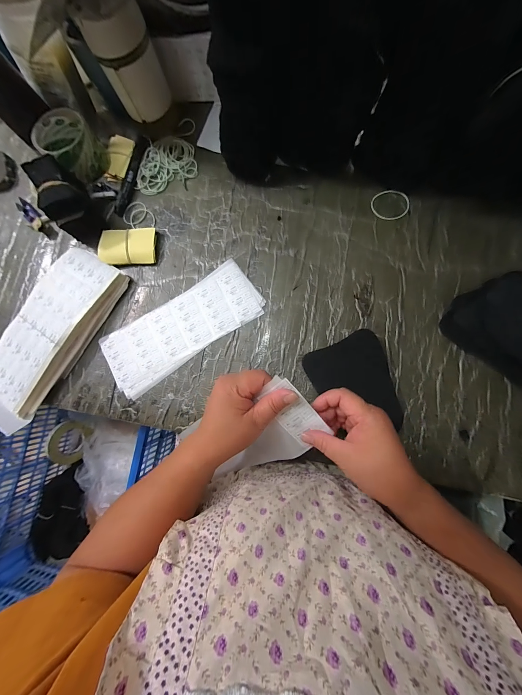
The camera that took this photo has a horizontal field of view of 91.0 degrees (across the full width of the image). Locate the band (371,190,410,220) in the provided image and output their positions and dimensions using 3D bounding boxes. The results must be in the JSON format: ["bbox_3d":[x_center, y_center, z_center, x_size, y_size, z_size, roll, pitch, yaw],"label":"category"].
[{"bbox_3d":[0.203,-0.224,0.403,0.056,0.005,0.049,-3,83,5],"label":"band"}]

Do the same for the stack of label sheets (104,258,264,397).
[{"bbox_3d":[-0.126,-0.034,0.408,0.258,0.009,0.108,-34,81,1],"label":"stack of label sheets"}]

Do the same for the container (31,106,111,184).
[{"bbox_3d":[-0.307,-0.329,0.424,0.080,0.067,0.094,-41,81,0],"label":"container"}]

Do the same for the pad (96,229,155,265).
[{"bbox_3d":[-0.222,-0.168,0.427,0.091,0.012,0.060,1,86,1],"label":"pad"}]

